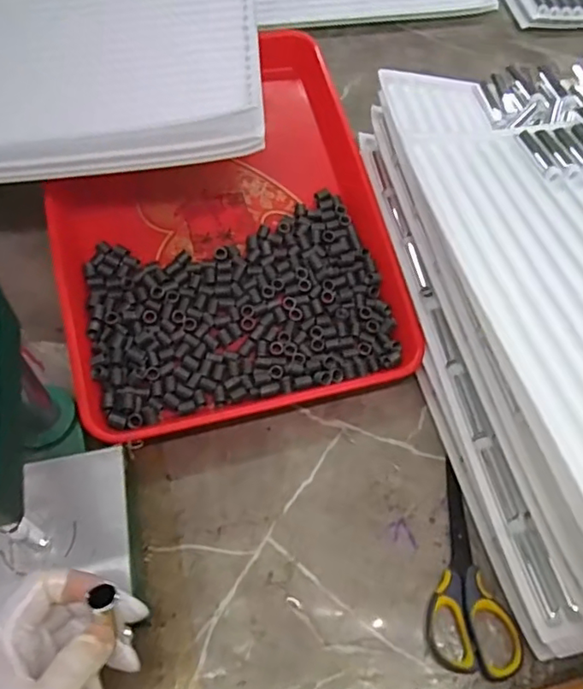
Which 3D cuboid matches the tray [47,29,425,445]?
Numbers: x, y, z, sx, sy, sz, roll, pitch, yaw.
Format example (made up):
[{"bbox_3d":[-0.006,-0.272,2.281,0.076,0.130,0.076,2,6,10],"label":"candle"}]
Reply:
[{"bbox_3d":[-0.068,-0.117,0.555,0.301,0.030,0.376,-13,71,-10],"label":"tray"}]

